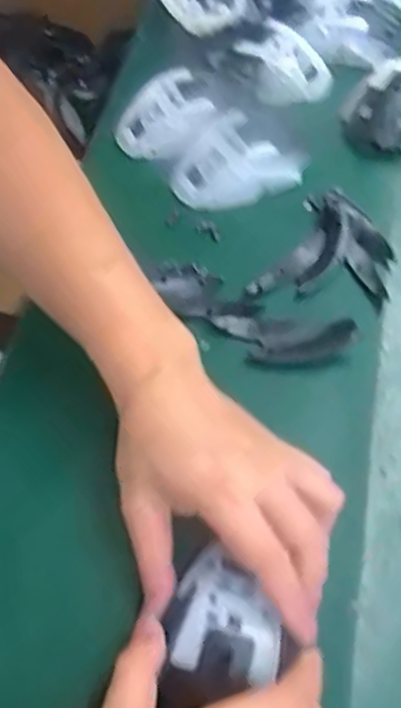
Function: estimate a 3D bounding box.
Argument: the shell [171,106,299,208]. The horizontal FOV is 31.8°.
[{"bbox_3d":[0.021,-0.145,0.546,0.080,0.026,0.071,-34,64,-20],"label":"shell"}]

